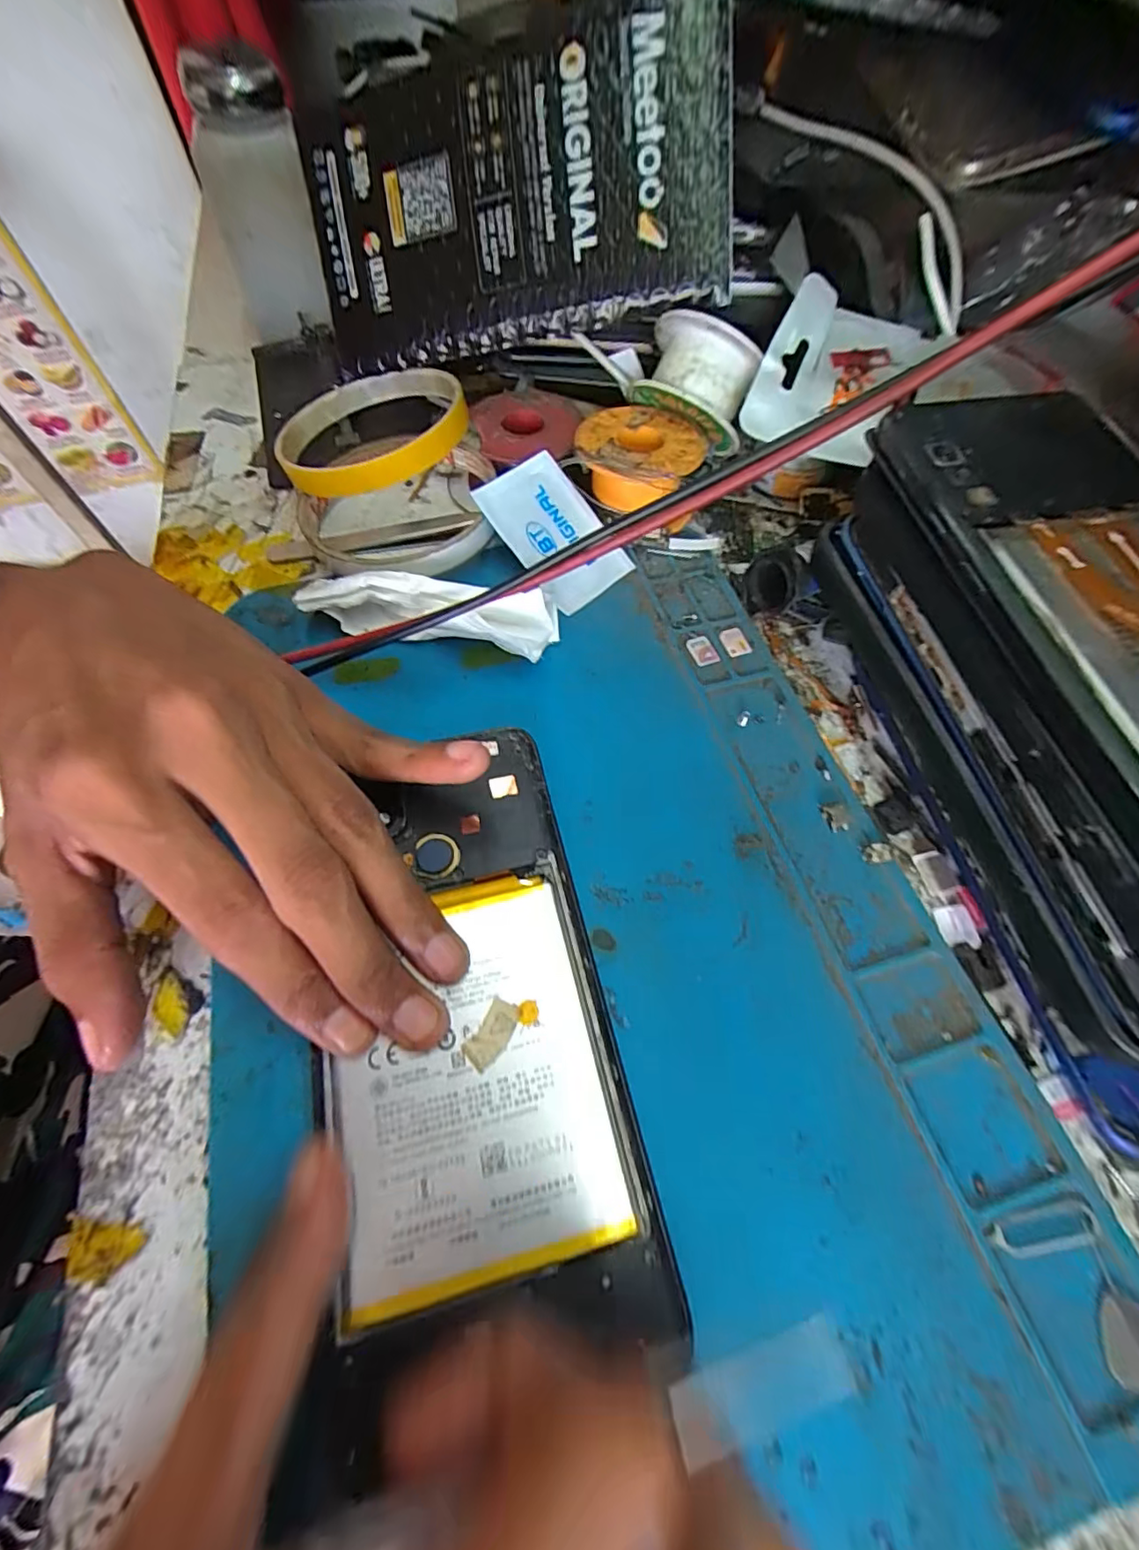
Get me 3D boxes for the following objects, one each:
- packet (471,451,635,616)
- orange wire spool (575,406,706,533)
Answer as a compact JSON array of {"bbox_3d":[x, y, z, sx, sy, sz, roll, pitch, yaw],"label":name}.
[{"bbox_3d":[-0.006,-0.097,0.225,0.040,0.007,0.061,-42,91,-15],"label":"packet"},{"bbox_3d":[0.029,-0.129,0.239,0.051,0.030,0.054,0,62,0],"label":"orange wire spool"}]

